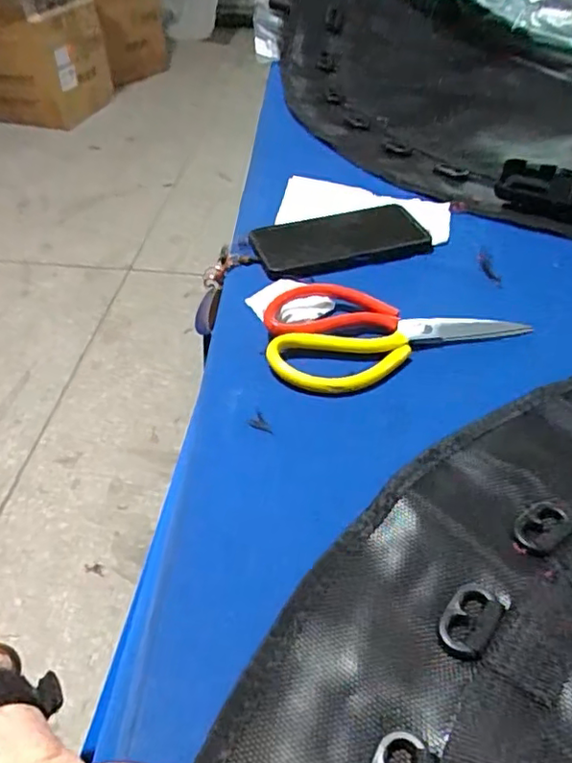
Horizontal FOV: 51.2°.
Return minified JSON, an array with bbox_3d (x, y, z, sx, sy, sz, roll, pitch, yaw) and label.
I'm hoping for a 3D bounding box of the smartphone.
[{"bbox_3d":[0.052,-0.136,0.570,0.162,0.013,0.076,-13,45,-15],"label":"smartphone"}]

